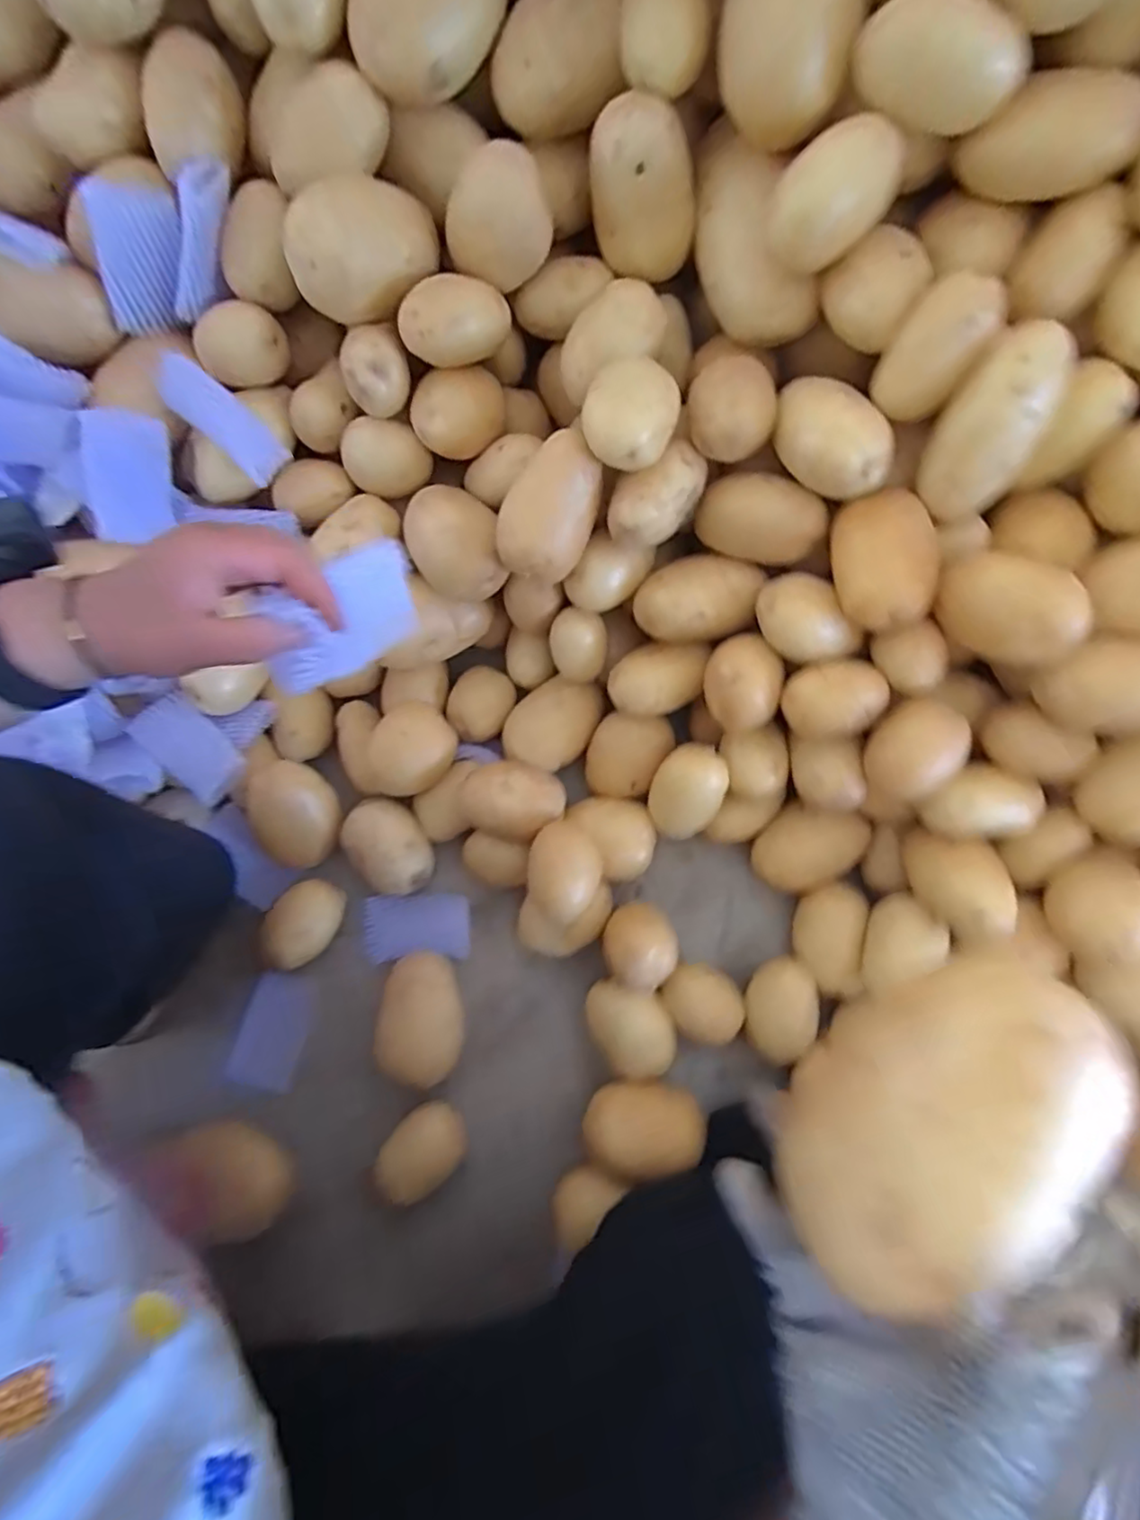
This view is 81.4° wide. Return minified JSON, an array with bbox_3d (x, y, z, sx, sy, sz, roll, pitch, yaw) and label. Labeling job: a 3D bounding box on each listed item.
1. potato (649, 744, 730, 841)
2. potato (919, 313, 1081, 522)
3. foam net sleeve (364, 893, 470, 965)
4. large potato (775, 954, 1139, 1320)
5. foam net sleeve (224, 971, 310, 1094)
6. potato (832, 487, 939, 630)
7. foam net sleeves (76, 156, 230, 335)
[{"bbox_3d":[0.116,0.026,0.624,0.061,0.056,0.093,33,123,19],"label":"potato"},{"bbox_3d":[0.303,-0.236,0.481,0.068,0.134,0.056,24,57,6],"label":"potato"},{"bbox_3d":[-0.152,0.166,0.662,0.100,0.010,0.062,-4,79,-1],"label":"foam net sleeve"},{"bbox_3d":[0.122,0.120,0.221,0.114,0.063,0.065,-40,81,-7],"label":"large potato"},{"bbox_3d":[-0.285,0.262,0.641,0.056,0.005,0.097,20,68,-13],"label":"foam net sleeve"},{"bbox_3d":[0.240,-0.152,0.517,0.062,0.064,0.096,-5,79,-1],"label":"potato"},{"bbox_3d":[-0.327,-0.415,0.540,0.131,0.093,0.066,-8,79,-2],"label":"foam net sleeves"}]

